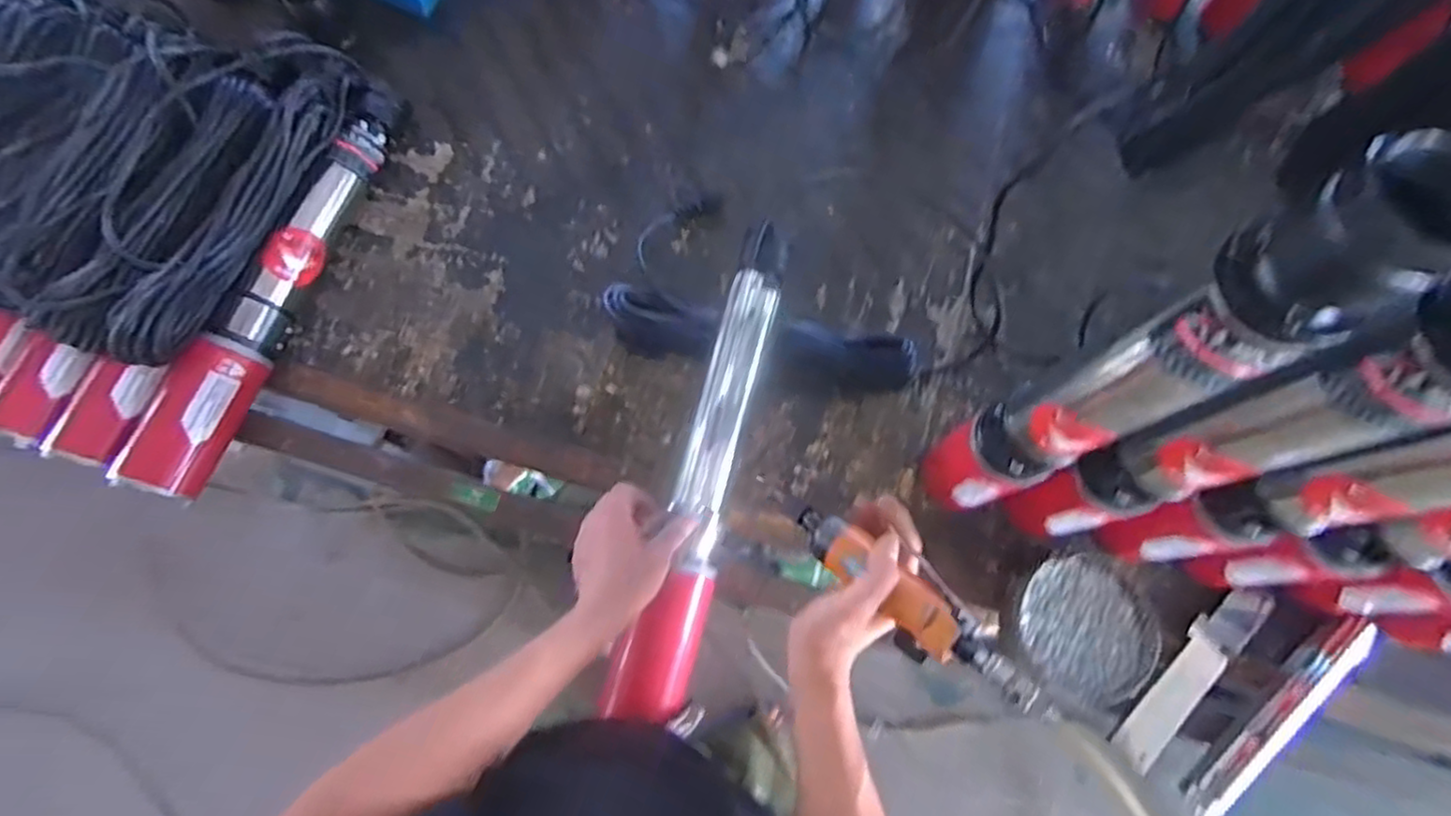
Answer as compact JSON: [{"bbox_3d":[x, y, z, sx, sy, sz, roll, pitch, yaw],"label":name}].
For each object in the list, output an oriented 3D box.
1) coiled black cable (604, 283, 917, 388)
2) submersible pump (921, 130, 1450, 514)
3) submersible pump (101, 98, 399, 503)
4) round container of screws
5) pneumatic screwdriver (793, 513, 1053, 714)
[{"bbox_3d":[0.035,-0.072,0.749,0.336,0.069,0.058,13,74,3],"label":"coiled black cable"},{"bbox_3d":[0.248,-0.002,0.459,0.068,0.464,0.065,-22,75,-7],"label":"submersible pump"},{"bbox_3d":[-0.495,-0.147,0.758,0.069,0.083,0.512,17,74,5],"label":"submersible pump"},{"bbox_3d":[0.363,0.226,0.681,0.136,0.026,0.136,0,74,0],"label":"round container of screws"},{"bbox_3d":[0.136,0.142,0.491,0.056,0.035,0.211,-45,56,-12],"label":"pneumatic screwdriver"}]

